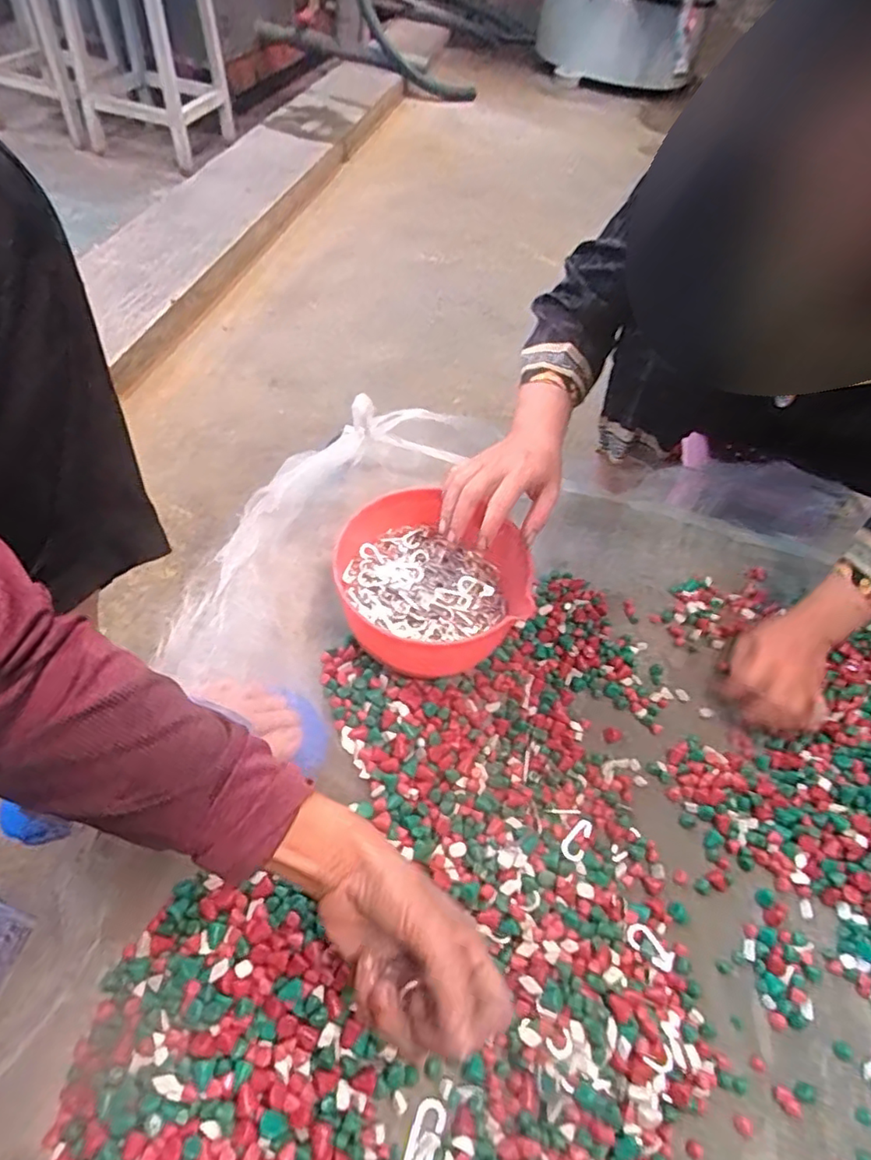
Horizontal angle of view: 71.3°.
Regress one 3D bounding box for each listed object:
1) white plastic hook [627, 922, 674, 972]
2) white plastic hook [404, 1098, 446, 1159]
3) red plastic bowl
[{"bbox_3d":[0.172,0.293,0.485,0.040,0.004,0.020,41,56,19],"label":"white plastic hook"},{"bbox_3d":[-0.010,0.373,0.397,0.020,0.004,0.053,21,48,14],"label":"white plastic hook"},{"bbox_3d":[-0.004,0.013,0.606,0.187,0.105,0.177,4,53,-5],"label":"red plastic bowl"}]

